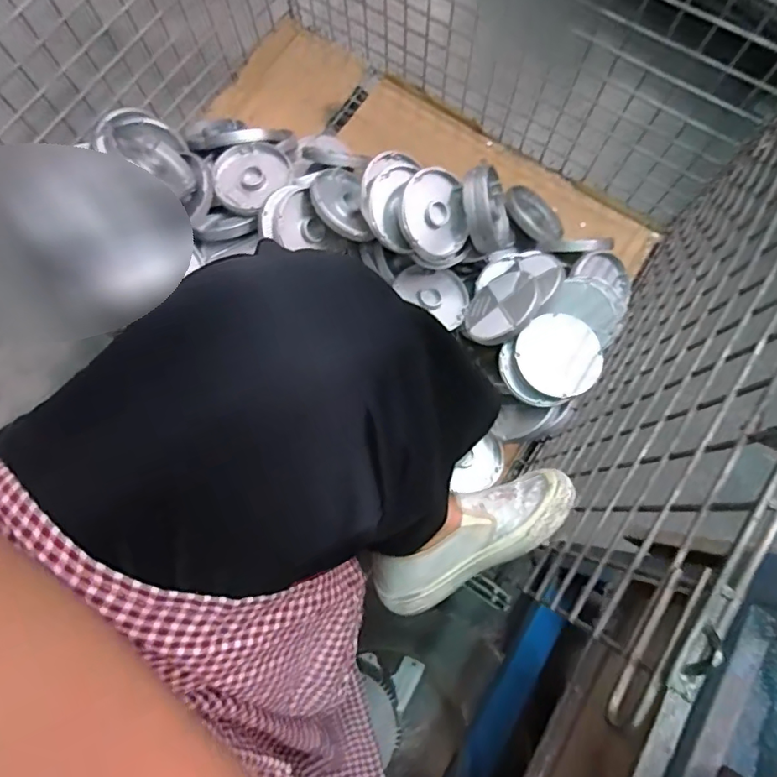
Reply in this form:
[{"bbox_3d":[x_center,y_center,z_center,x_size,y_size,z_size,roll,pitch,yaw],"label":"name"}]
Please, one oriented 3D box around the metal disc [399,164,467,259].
[{"bbox_3d":[0.079,-0.296,0.876,0.131,0.032,0.142,-5,101,-27],"label":"metal disc"}]

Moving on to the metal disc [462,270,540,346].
[{"bbox_3d":[0.195,-0.142,0.893,0.022,0.134,0.139,37,82,-33],"label":"metal disc"}]

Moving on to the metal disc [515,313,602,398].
[{"bbox_3d":[0.282,-0.055,0.847,0.130,0.015,0.135,0,77,1],"label":"metal disc"}]

